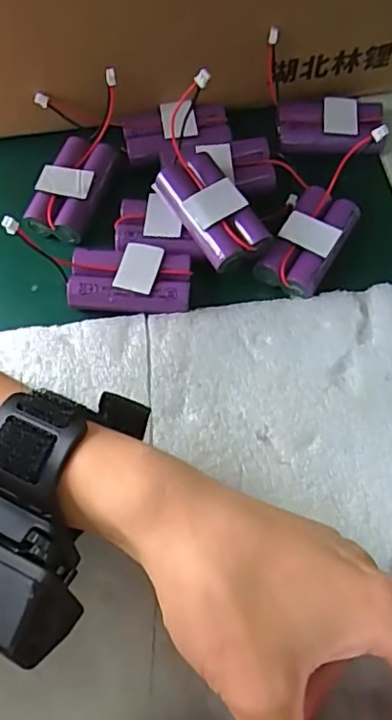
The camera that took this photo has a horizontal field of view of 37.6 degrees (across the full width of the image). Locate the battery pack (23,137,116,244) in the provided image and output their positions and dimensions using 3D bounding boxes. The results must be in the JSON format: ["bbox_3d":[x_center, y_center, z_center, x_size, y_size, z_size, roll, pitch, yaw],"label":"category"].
[{"bbox_3d":[-0.074,-0.103,0.346,0.034,0.021,0.067,14,66,7],"label":"battery pack"}]

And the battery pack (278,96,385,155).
[{"bbox_3d":[0.086,-0.148,0.363,0.065,0.017,0.030,0,65,0],"label":"battery pack"}]

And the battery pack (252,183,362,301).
[{"bbox_3d":[0.065,-0.069,0.325,0.035,0.014,0.067,28,68,13],"label":"battery pack"}]

